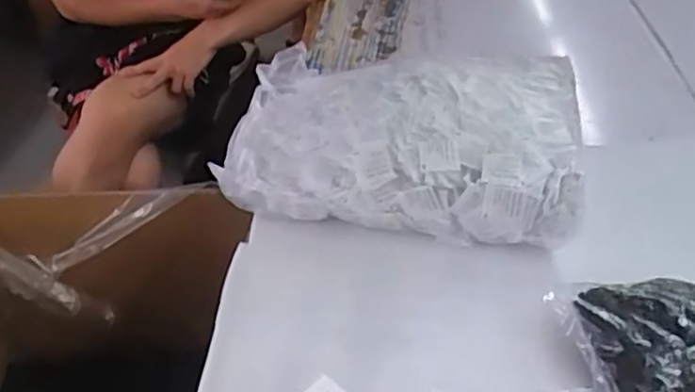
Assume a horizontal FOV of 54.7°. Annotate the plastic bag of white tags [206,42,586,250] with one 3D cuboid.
[{"bbox_3d":[0.057,-0.077,0.821,0.412,0.117,0.281,5,38,11],"label":"plastic bag of white tags"}]

